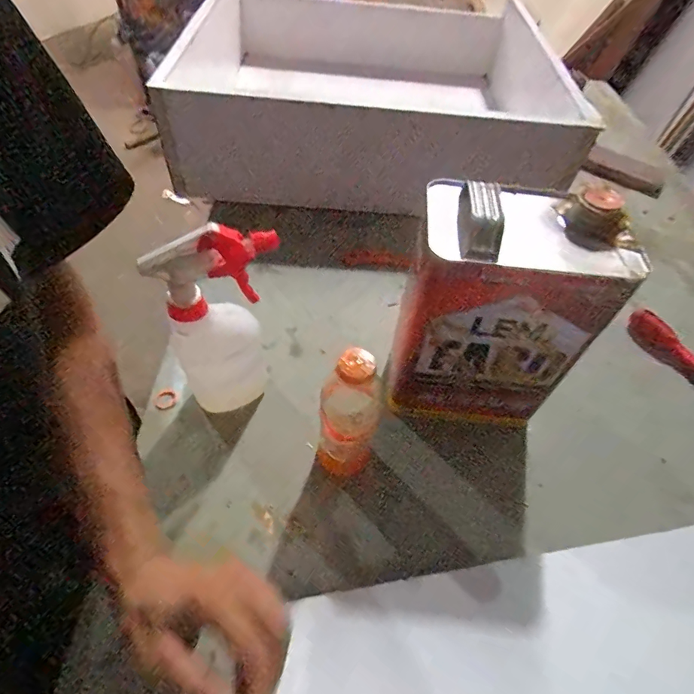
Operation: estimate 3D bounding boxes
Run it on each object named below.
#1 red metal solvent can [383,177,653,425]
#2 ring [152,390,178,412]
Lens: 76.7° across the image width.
[{"bbox_3d":[0.141,-0.027,0.447,0.168,0.260,0.114,6,53,-1],"label":"red metal solvent can"},{"bbox_3d":[-0.210,0.062,0.508,0.025,0.004,0.025,2,54,-3],"label":"ring"}]

